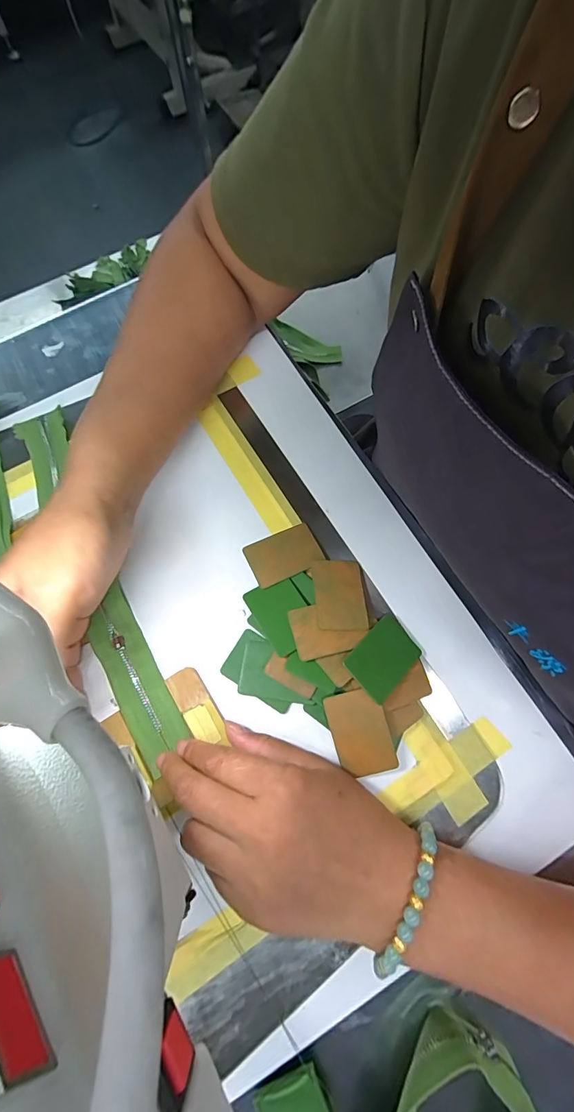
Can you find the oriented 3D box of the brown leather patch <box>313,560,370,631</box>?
[{"bbox_3d":[0.036,0.026,0.283,0.034,0.004,0.051,0,62,-11],"label":"brown leather patch"}]

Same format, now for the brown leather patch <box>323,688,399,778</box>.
[{"bbox_3d":[0.046,0.110,0.256,0.034,0.004,0.051,-17,86,7],"label":"brown leather patch"}]

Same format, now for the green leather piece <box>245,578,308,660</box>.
[{"bbox_3d":[-0.003,0.039,0.277,0.034,0.004,0.050,-30,65,-10],"label":"green leather piece"}]

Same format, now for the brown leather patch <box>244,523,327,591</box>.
[{"bbox_3d":[-0.002,-0.002,0.295,0.051,0.004,0.036,-23,66,-11],"label":"brown leather patch"}]

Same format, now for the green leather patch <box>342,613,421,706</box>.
[{"bbox_3d":[0.063,0.065,0.267,0.052,0.004,0.035,-36,81,-30],"label":"green leather patch"}]

